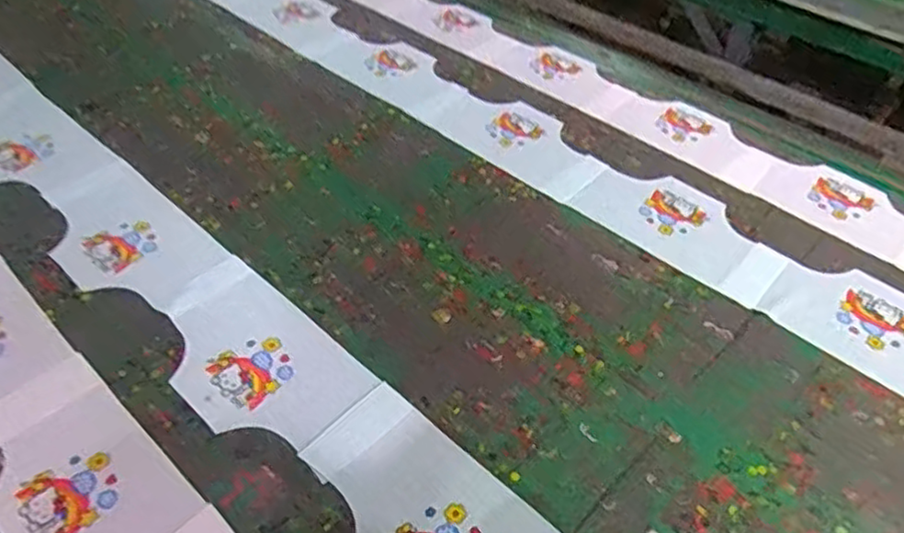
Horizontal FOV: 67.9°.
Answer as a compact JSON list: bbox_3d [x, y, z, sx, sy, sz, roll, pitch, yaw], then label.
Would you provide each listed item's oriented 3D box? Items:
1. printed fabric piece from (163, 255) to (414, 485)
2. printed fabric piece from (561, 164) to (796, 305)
[{"bbox_3d":[-0.198,0.104,0.704,0.295,0.010,0.149,34,55,27],"label":"printed fabric piece"},{"bbox_3d":[0.299,-0.056,0.881,0.267,0.004,0.145,34,55,27],"label":"printed fabric piece"}]

